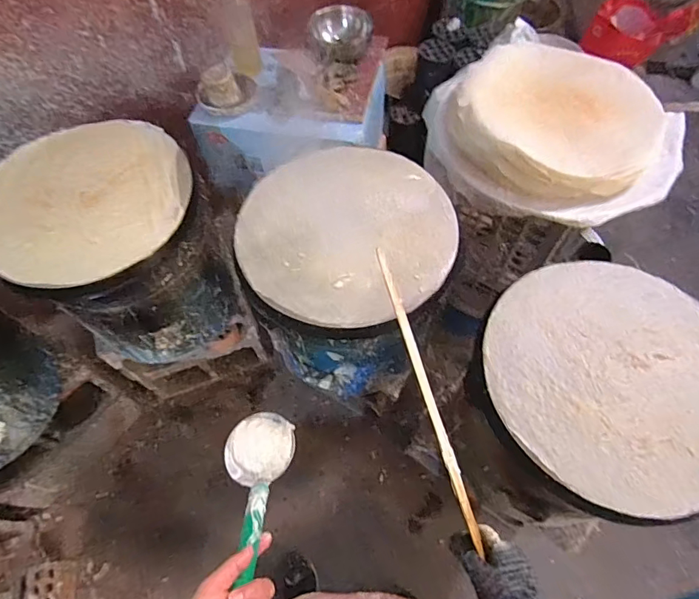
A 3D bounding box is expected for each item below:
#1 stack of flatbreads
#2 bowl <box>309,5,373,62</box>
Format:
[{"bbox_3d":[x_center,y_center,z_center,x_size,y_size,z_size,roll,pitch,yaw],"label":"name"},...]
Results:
[{"bbox_3d":[0.413,-0.373,0.898,0.380,0.070,0.397,27,66,15],"label":"stack of flatbreads"},{"bbox_3d":[-0.023,-0.595,1.029,0.134,0.052,0.134,-1,62,1],"label":"bowl"}]

